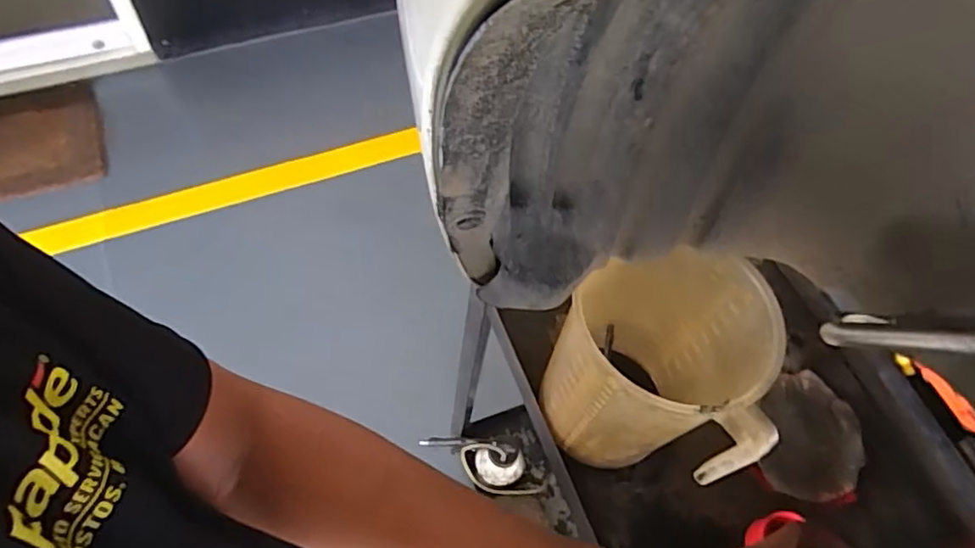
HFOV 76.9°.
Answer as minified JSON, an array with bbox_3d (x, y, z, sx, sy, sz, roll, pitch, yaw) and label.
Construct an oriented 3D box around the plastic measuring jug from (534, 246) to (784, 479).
[{"bbox_3d":[0.180,0.092,0.679,0.202,0.242,0.203,17,60,6],"label":"plastic measuring jug"}]

